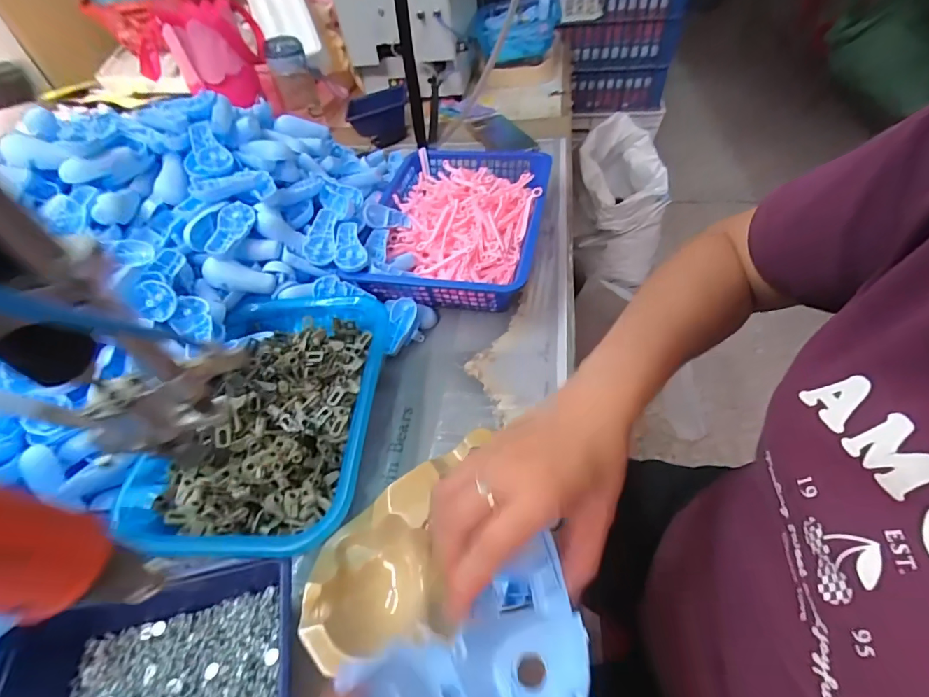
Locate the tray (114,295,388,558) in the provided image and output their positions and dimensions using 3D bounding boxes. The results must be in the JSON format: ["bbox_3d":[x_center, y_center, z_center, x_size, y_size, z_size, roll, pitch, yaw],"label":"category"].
[{"bbox_3d":[-0.173,0.054,0.408,0.183,0.066,0.267,0,49,5],"label":"tray"}]

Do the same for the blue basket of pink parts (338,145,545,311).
[{"bbox_3d":[-0.009,-0.162,0.574,0.214,0.068,0.295,7,50,11],"label":"blue basket of pink parts"}]

